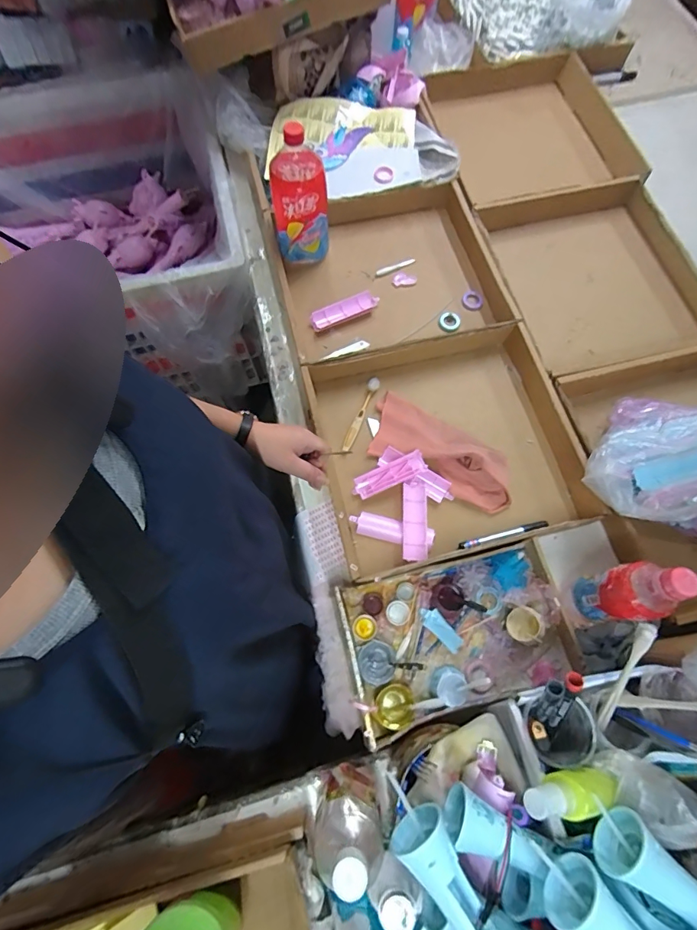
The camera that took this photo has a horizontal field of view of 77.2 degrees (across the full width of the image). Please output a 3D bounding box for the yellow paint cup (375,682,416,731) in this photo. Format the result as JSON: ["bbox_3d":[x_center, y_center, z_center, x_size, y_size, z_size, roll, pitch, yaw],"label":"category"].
[{"bbox_3d":[0.060,0.310,0.561,0.047,0.021,0.053,-5,69,-1],"label":"yellow paint cup"}]

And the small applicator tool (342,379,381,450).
[{"bbox_3d":[0.019,-0.083,0.712,0.017,0.012,0.140,22,71,9],"label":"small applicator tool"}]

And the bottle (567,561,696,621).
[{"bbox_3d":[0.320,0.152,0.520,0.053,0.194,0.066,-3,69,0],"label":"bottle"}]

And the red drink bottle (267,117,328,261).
[{"bbox_3d":[-0.083,-0.454,0.734,0.090,0.207,0.083,-3,69,0],"label":"red drink bottle"}]

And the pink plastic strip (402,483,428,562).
[{"bbox_3d":[0.097,0.083,0.640,0.035,0.009,0.113,1,69,1],"label":"pink plastic strip"}]

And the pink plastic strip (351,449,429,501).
[{"bbox_3d":[0.061,0.014,0.662,0.113,0.016,0.036,-22,71,-7],"label":"pink plastic strip"}]

